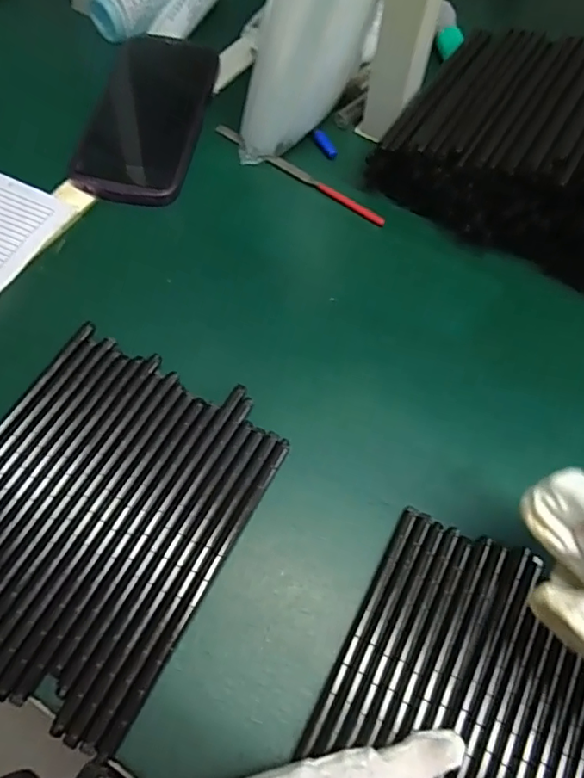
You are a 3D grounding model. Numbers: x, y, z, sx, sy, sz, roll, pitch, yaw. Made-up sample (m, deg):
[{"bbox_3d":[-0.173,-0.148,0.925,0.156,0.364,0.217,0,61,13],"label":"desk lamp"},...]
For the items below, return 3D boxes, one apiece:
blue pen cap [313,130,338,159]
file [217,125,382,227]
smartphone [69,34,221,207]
[{"bbox_3d":[0.026,-0.192,0.434,0.010,0.005,0.027,-31,82,-15],"label":"blue pen cap"},{"bbox_3d":[0.004,-0.164,0.422,0.154,0.007,0.010,35,68,15],"label":"file"},{"bbox_3d":[-0.112,-0.211,0.429,0.083,0.017,0.160,7,64,2],"label":"smartphone"}]

